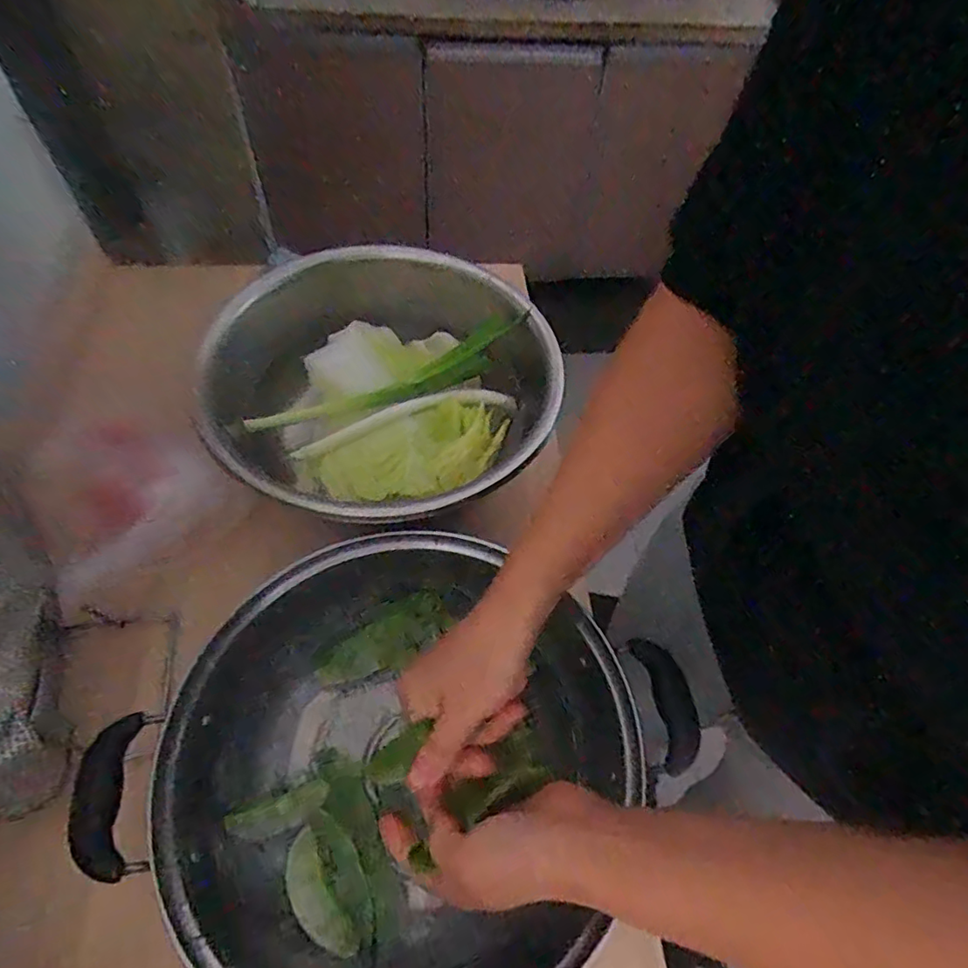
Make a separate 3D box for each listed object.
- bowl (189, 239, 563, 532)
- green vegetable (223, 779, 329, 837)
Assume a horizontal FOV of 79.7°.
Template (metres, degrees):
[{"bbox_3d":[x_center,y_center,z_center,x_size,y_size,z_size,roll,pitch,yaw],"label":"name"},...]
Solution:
[{"bbox_3d":[-0.084,-0.081,0.494,0.270,0.080,0.270,-7,57,-9],"label":"bowl"},{"bbox_3d":[-0.123,0.198,0.350,0.057,0.013,0.019,-17,59,-15],"label":"green vegetable"}]

